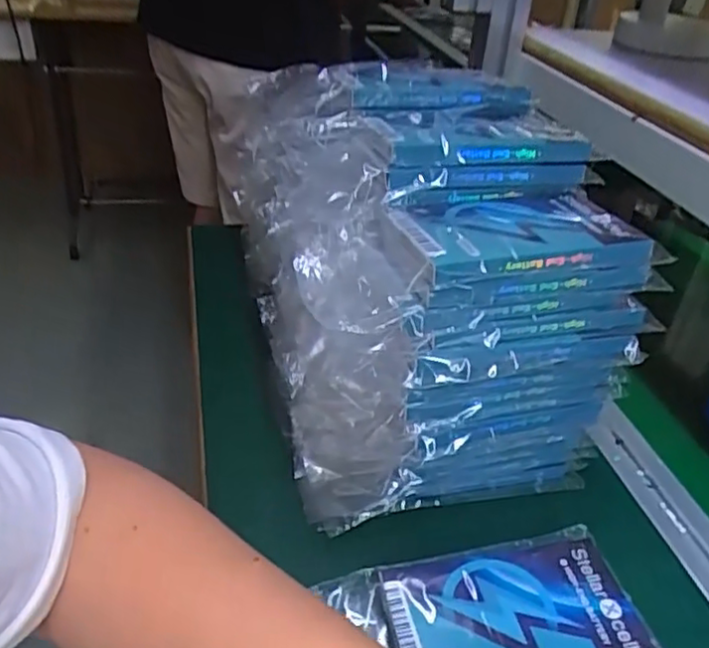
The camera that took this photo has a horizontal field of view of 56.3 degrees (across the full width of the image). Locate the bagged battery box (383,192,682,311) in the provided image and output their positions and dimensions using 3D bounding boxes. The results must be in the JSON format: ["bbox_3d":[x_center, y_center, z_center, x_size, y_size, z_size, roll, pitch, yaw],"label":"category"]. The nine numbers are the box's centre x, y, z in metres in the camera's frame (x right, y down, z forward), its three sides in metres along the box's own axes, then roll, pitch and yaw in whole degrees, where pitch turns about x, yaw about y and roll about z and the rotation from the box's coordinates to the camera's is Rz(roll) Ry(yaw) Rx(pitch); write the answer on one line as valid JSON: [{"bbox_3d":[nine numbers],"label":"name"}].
[{"bbox_3d":[0.092,-0.051,0.374,0.136,0.018,0.082,-6,36,-17],"label":"bagged battery box"}]

